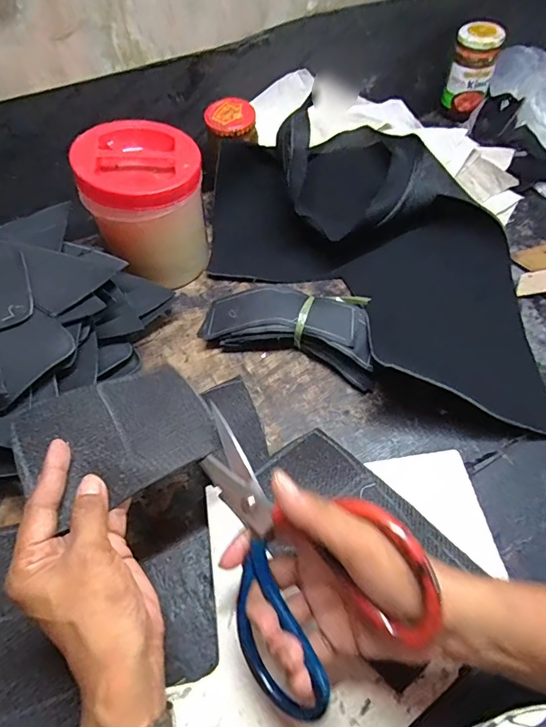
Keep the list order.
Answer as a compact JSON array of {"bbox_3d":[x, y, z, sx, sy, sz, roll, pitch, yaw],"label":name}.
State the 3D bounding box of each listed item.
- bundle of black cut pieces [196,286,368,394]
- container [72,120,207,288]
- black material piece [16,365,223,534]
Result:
[{"bbox_3d":[0.020,-0.039,0.475,0.176,0.036,0.078,16,59,12],"label":"bundle of black cut pieces"},{"bbox_3d":[-0.131,-0.167,0.494,0.112,0.146,0.106,-16,58,-8],"label":"container"},{"bbox_3d":[-0.113,0.049,0.335,0.125,0.034,0.100,-27,61,-14],"label":"black material piece"}]

